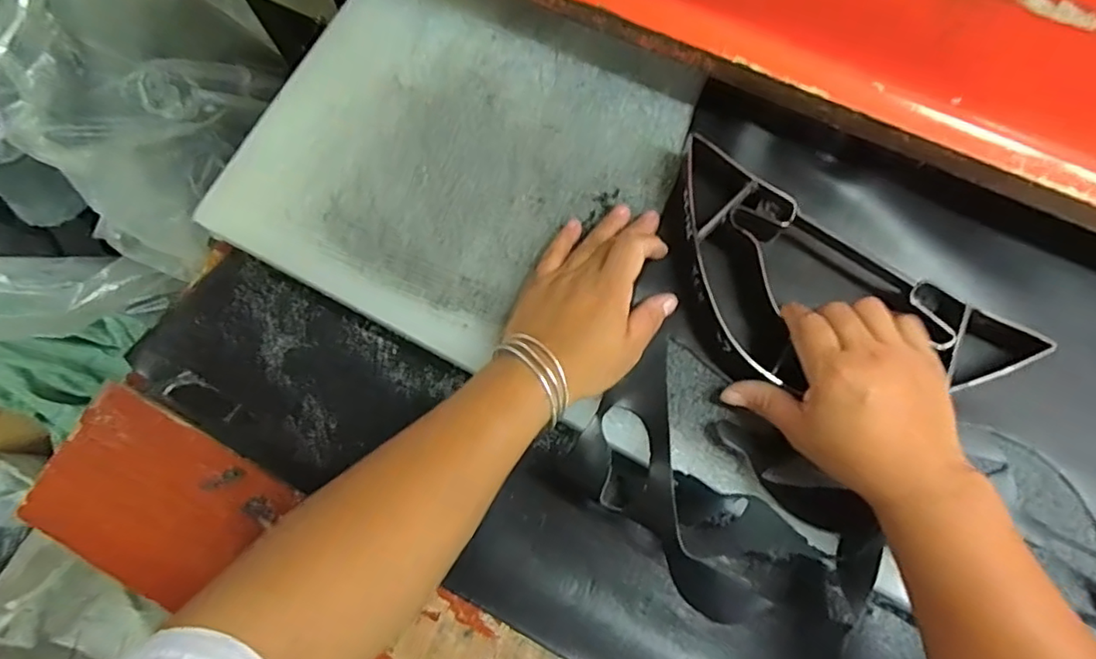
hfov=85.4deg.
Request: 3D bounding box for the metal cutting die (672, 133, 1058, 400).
[{"bbox_3d":[0.180,-0.015,0.416,0.254,0.048,0.122,34,80,8],"label":"metal cutting die"}]

